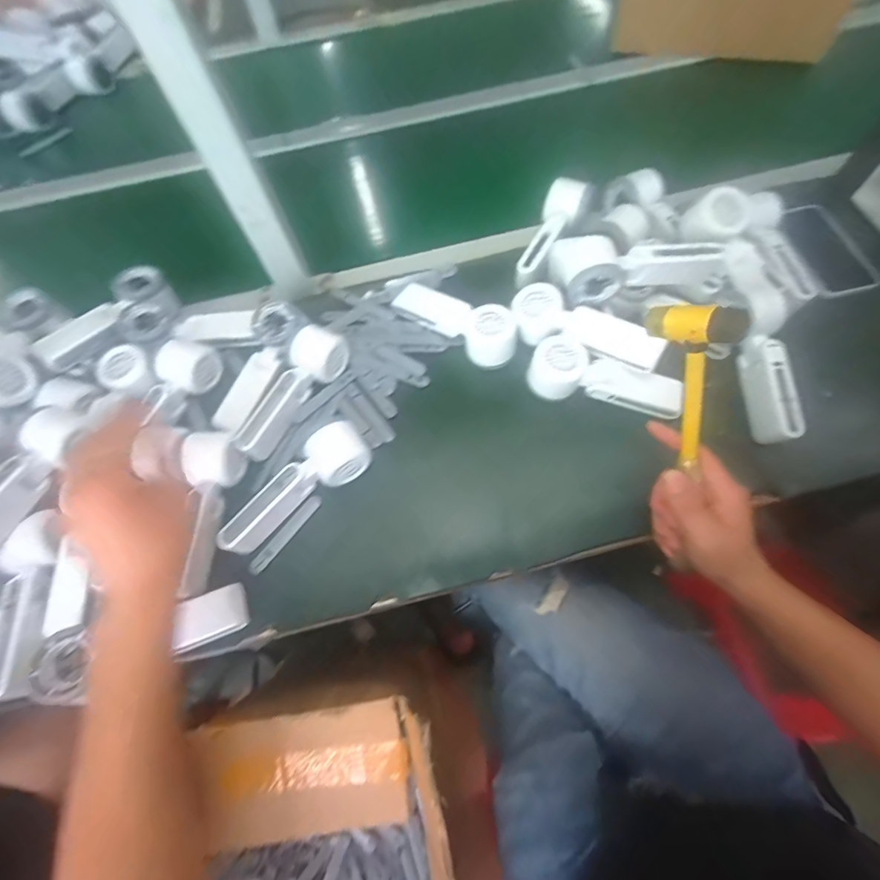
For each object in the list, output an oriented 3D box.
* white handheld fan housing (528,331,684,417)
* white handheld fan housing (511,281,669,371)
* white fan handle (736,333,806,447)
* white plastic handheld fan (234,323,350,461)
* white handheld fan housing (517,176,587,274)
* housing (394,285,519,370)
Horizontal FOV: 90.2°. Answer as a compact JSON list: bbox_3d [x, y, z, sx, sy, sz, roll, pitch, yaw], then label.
[{"bbox_3d":[0.182,-0.064,0.482,0.170,0.046,0.062,18,67,11],"label":"white handheld fan housing"},{"bbox_3d":[0.161,-0.121,0.495,0.166,0.049,0.047,27,70,15],"label":"white handheld fan housing"},{"bbox_3d":[0.347,-0.054,0.464,0.023,0.046,0.111,-6,80,1],"label":"white fan handle"},{"bbox_3d":[-0.163,-0.054,0.486,0.056,0.043,0.163,24,69,14],"label":"white plastic handheld fan"},{"bbox_3d":[0.143,-0.266,0.569,0.054,0.046,0.160,23,69,13],"label":"white handheld fan housing"},{"bbox_3d":[0.019,-0.148,0.528,0.165,0.048,0.049,37,72,18],"label":"housing"}]

